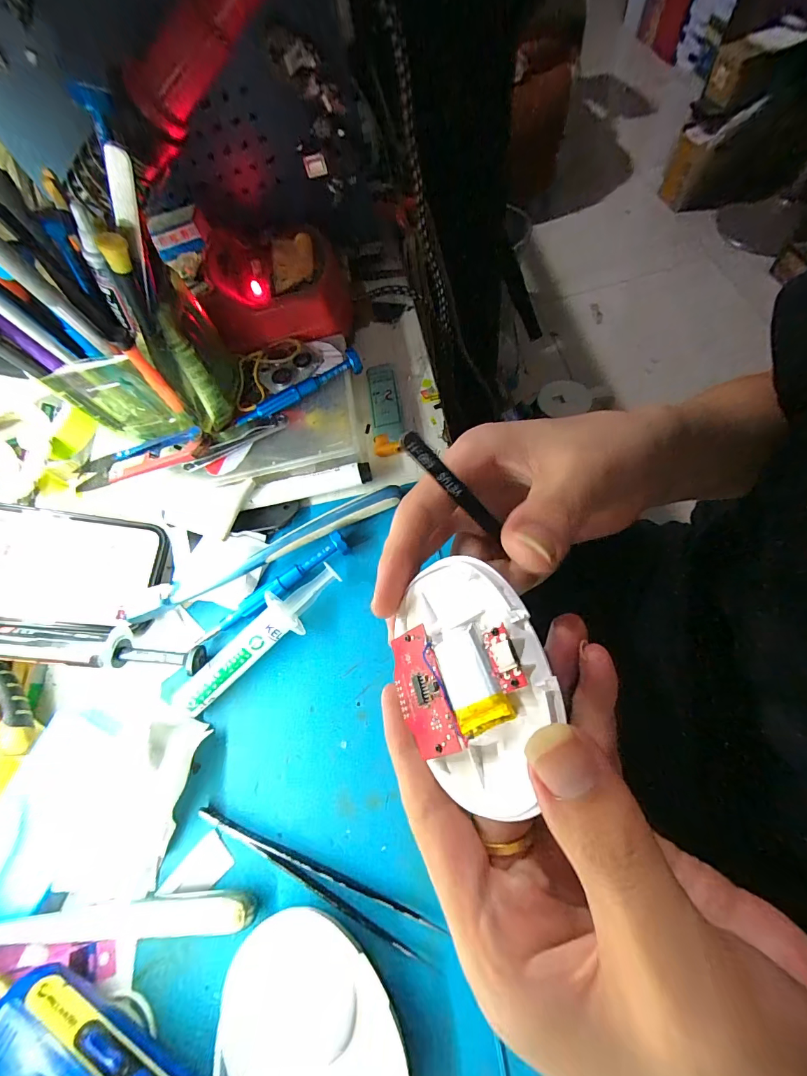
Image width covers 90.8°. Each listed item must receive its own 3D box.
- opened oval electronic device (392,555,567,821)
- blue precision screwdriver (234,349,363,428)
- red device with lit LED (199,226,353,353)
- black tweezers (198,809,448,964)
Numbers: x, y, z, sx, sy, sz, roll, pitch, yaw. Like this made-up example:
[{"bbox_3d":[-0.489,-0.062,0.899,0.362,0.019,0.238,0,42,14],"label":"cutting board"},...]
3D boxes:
[{"bbox_3d":[0.020,0.046,0.134,0.056,0.011,0.080,-34,59,31],"label":"opened oval electronic device"},{"bbox_3d":[-0.071,-0.100,0.269,0.091,0.019,0.011,-31,65,-3],"label":"blue precision screwdriver"},{"bbox_3d":[-0.092,-0.189,0.300,0.101,0.054,0.094,-21,65,1],"label":"red device with lit LED"},{"bbox_3d":[-0.046,0.161,0.190,0.125,0.013,0.014,15,71,16],"label":"black tweezers"}]

